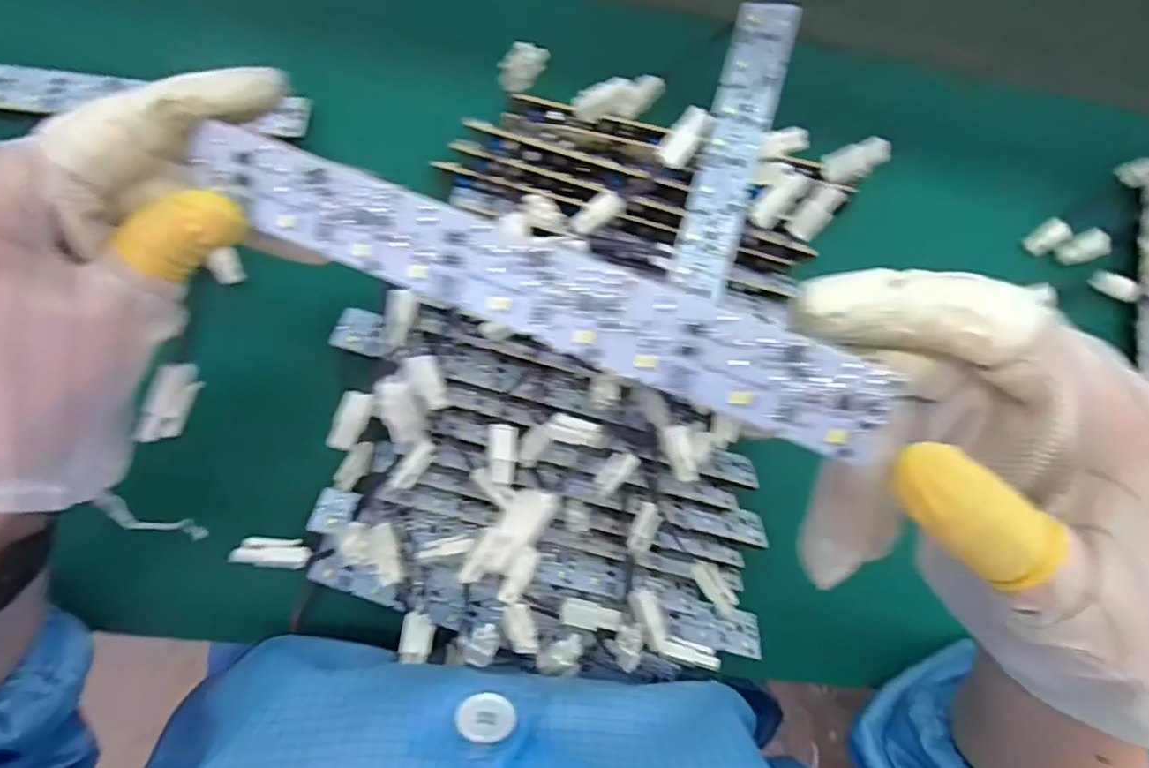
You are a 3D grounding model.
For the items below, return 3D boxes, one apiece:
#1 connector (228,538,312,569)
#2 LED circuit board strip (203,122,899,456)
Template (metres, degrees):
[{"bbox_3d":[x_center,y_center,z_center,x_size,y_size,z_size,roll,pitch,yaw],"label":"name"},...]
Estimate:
[{"bbox_3d":[-0.123,0.069,0.253,0.029,0.006,0.011,13,85,-26],"label":"connector"},{"bbox_3d":[-0.014,-0.025,0.158,0.184,0.004,0.025,22,112,10],"label":"LED circuit board strip"}]

